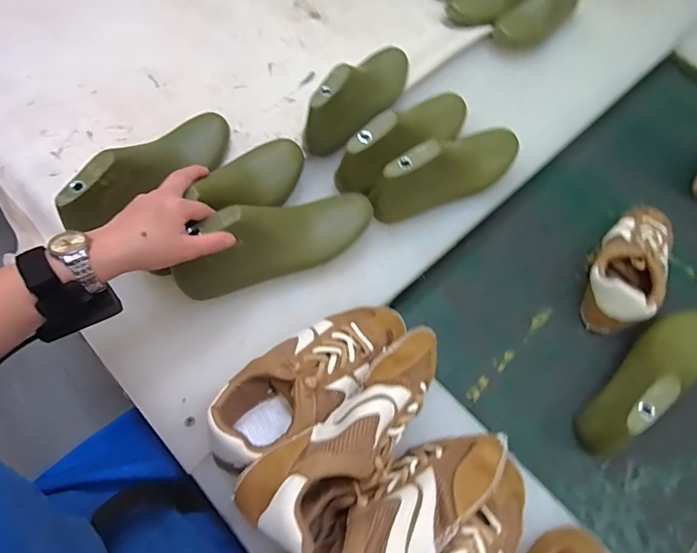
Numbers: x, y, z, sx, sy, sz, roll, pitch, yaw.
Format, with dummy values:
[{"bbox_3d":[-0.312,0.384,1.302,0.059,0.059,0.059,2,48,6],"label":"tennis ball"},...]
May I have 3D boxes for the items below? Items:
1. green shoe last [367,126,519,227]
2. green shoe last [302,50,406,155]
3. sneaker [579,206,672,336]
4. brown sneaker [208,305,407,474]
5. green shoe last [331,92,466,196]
[{"bbox_3d":[0.136,-0.139,0.566,0.237,0.088,0.071,-33,68,-20],"label":"green shoe last"},{"bbox_3d":[0.028,-0.273,0.620,0.064,0.085,0.241,26,62,10],"label":"green shoe last"},{"bbox_3d":[0.382,-0.023,0.591,0.083,0.066,0.217,31,63,13],"label":"sneaker"},{"bbox_3d":[-0.032,0.097,0.432,0.218,0.074,0.084,-31,67,-19],"label":"brown sneaker"},{"bbox_3d":[0.082,-0.189,0.583,0.066,0.079,0.240,42,66,17],"label":"green shoe last"}]

